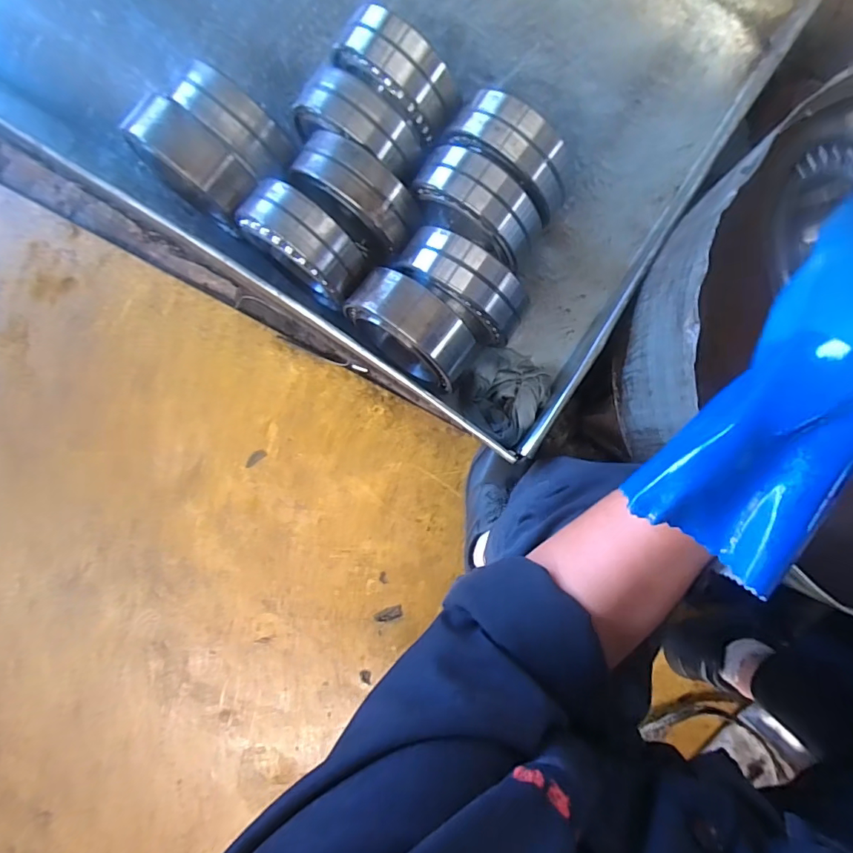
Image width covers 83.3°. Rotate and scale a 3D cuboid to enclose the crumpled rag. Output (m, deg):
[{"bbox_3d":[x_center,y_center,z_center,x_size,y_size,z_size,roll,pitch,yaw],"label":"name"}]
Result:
[{"bbox_3d":[0.108,-0.049,0.676,0.111,0.049,0.119,33,90,4],"label":"crumpled rag"}]

